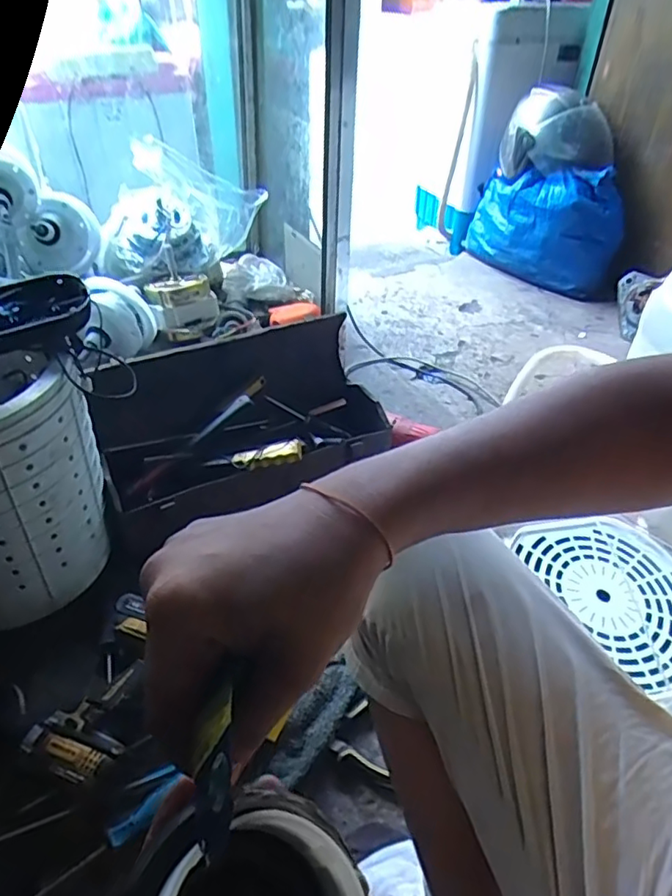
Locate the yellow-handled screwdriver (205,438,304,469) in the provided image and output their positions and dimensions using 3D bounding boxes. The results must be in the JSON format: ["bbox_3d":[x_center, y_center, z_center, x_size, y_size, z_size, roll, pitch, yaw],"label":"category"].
[{"bbox_3d":[-0.127,0.014,0.904,0.156,0.023,0.028,-9,39,14],"label":"yellow-handled screwdriver"}]

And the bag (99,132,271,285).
[{"bbox_3d":[-0.302,-0.435,1.104,0.284,0.225,0.209,-17,45,-20],"label":"bag"}]

